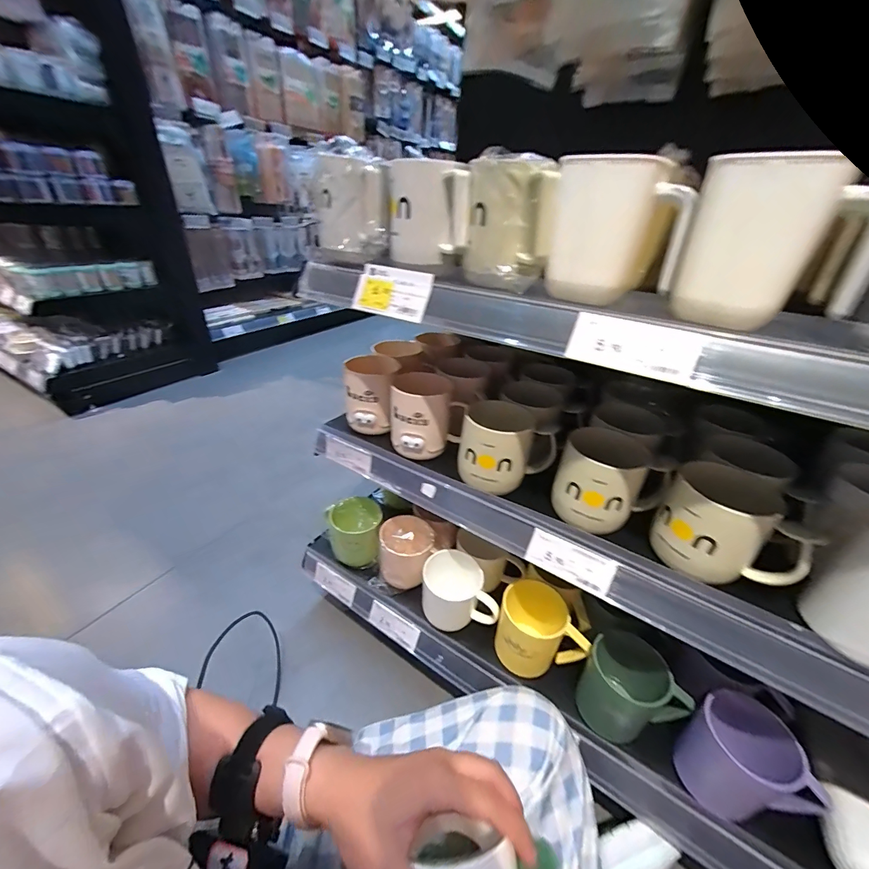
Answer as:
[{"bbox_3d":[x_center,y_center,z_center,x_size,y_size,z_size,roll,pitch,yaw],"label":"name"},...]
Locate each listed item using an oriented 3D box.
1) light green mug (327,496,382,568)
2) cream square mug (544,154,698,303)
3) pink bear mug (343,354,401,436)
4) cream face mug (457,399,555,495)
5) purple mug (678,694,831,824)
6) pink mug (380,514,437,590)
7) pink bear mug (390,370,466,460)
[{"bbox_3d":[-0.134,0.175,0.637,0.087,0.097,0.088,-4,33,-13],"label":"light green mug"},{"bbox_3d":[0.150,-0.170,0.319,0.098,0.099,0.070,12,34,13],"label":"cream square mug"},{"bbox_3d":[-0.096,-0.064,0.572,0.075,0.104,0.085,0,33,-6],"label":"pink bear mug"},{"bbox_3d":[0.085,0.017,0.467,0.102,0.085,0.093,-25,42,-37],"label":"cream face mug"},{"bbox_3d":[0.317,0.340,0.390,0.082,0.098,0.095,-6,34,-15],"label":"purple mug"},{"bbox_3d":[-0.045,0.193,0.606,0.079,0.101,0.076,-1,33,-7],"label":"pink mug"},{"bbox_3d":[-0.013,-0.029,0.521,0.092,0.098,0.079,-1,33,-8],"label":"pink bear mug"}]

